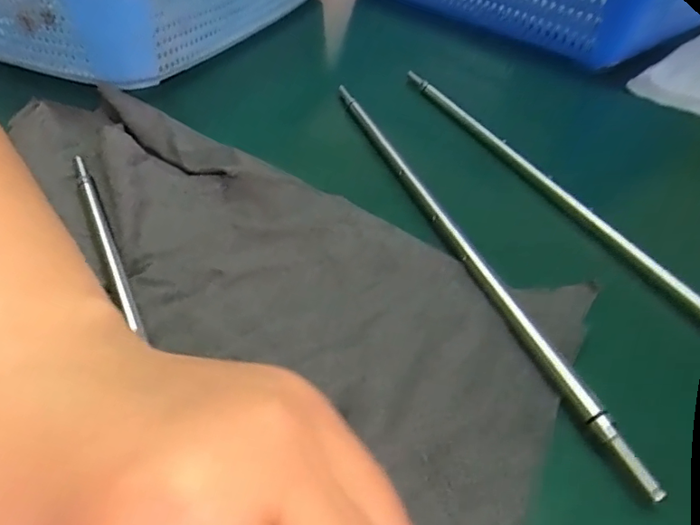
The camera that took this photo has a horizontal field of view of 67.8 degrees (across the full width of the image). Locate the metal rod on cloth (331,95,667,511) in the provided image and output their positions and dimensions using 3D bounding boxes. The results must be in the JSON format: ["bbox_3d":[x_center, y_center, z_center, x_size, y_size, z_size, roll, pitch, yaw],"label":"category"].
[{"bbox_3d":[0.043,-0.019,0.239,0.005,0.007,0.267,-12,45,-16],"label":"metal rod on cloth"}]

